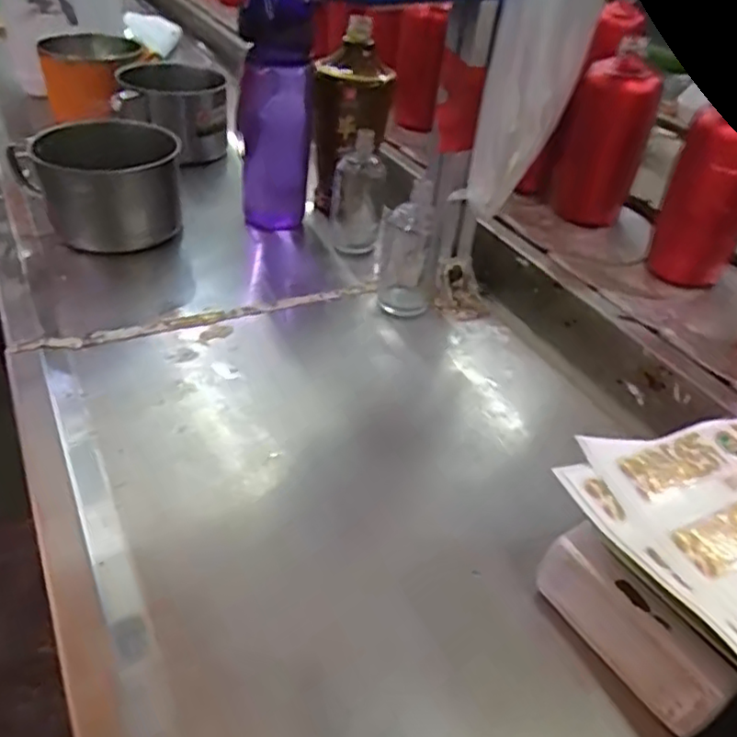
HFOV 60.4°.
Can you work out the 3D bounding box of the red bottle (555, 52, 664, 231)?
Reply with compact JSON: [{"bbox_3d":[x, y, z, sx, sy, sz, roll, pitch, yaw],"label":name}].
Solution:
[{"bbox_3d":[0.263,-0.254,0.712,0.088,0.164,0.085,15,40,11],"label":"red bottle"}]

